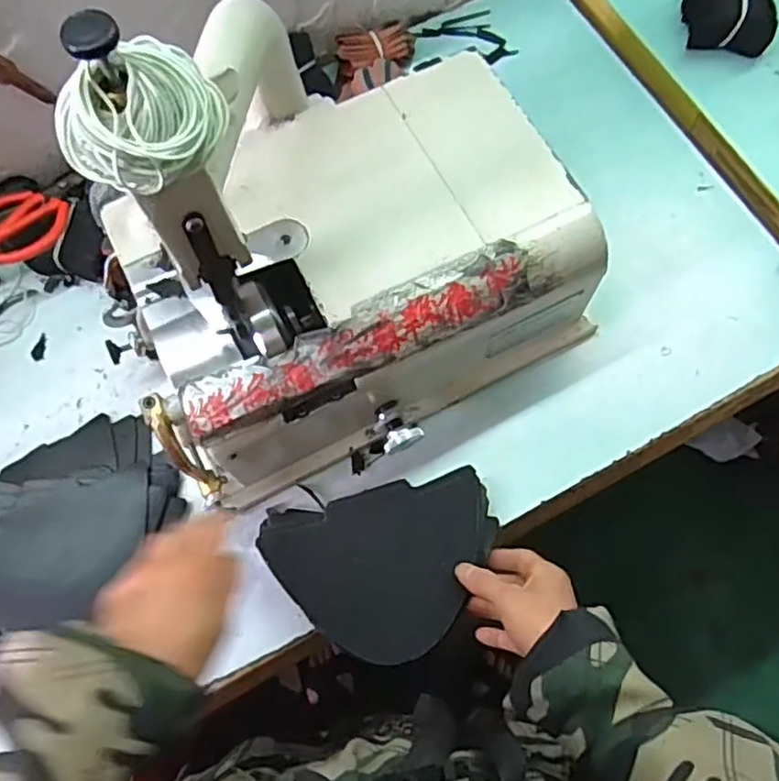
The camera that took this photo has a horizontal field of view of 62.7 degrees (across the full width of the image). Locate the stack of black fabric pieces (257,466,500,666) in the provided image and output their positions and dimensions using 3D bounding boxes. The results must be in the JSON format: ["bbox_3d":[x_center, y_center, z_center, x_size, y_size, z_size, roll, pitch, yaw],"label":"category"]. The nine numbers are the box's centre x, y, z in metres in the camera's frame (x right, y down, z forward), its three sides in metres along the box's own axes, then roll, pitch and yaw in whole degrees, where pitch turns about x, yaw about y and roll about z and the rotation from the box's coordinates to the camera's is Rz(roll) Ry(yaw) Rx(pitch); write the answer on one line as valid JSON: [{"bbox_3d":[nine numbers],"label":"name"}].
[{"bbox_3d":[-0.002,0.151,0.532,0.187,0.032,0.134,-11,74,-3],"label":"stack of black fabric pieces"}]

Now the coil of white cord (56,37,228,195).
[{"bbox_3d":[-0.112,-0.128,0.296,0.052,0.048,0.076,35,77,10],"label":"coil of white cord"}]

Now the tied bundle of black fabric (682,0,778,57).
[{"bbox_3d":[0.365,-0.411,0.683,0.095,0.059,0.084,18,75,6],"label":"tied bundle of black fabric"}]

